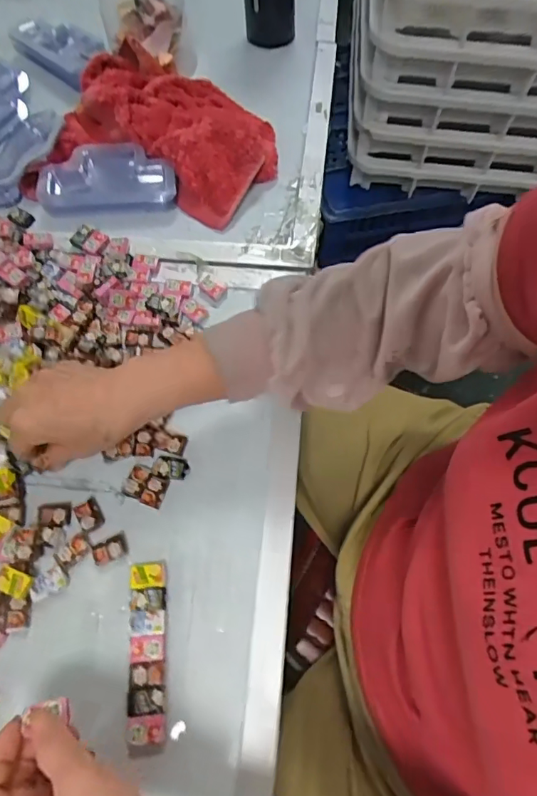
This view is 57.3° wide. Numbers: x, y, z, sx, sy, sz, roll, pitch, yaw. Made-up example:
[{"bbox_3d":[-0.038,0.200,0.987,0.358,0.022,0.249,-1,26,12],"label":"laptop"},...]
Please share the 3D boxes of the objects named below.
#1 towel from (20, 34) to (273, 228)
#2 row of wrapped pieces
[{"bbox_3d":[-0.122,-0.292,0.533,0.258,0.050,0.191,7,66,4],"label":"towel"},{"bbox_3d":[-0.089,0.185,0.359,0.027,0.009,0.123,-5,66,-1],"label":"row of wrapped pieces"}]

